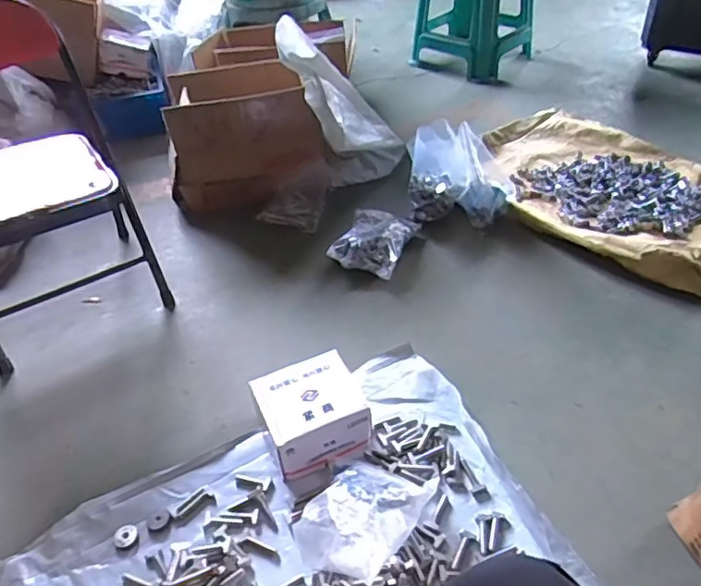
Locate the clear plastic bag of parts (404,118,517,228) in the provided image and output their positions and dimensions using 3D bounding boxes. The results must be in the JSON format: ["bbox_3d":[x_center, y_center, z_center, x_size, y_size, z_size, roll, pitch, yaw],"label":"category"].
[{"bbox_3d":[0.249,-0.269,1.257,0.236,0.179,0.163,5,41,11],"label":"clear plastic bag of parts"}]

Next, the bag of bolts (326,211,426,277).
[{"bbox_3d":[0.052,-0.116,1.204,0.140,0.062,0.195,13,44,19],"label":"bag of bolts"}]

